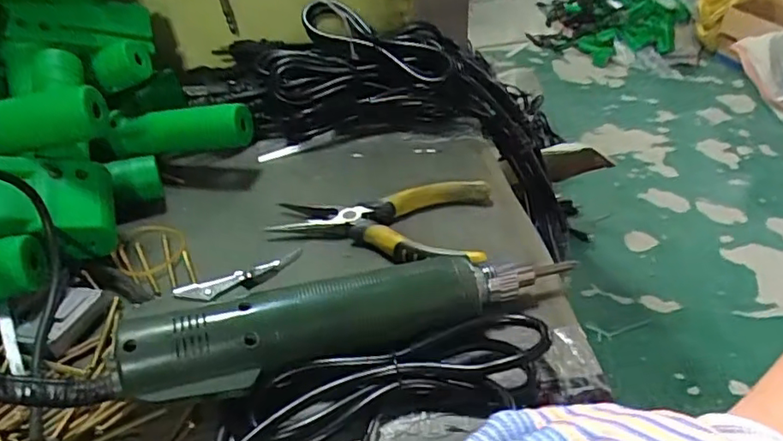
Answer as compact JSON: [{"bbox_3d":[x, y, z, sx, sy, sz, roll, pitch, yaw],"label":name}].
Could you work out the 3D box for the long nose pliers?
[{"bbox_3d":[-0.008,-0.001,0.412,0.146,0.020,0.085,5,36,10],"label":"long nose pliers"}]

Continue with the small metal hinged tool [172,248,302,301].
[{"bbox_3d":[-0.080,0.031,0.307,0.061,0.007,0.012,-21,40,-22],"label":"small metal hinged tool"}]

